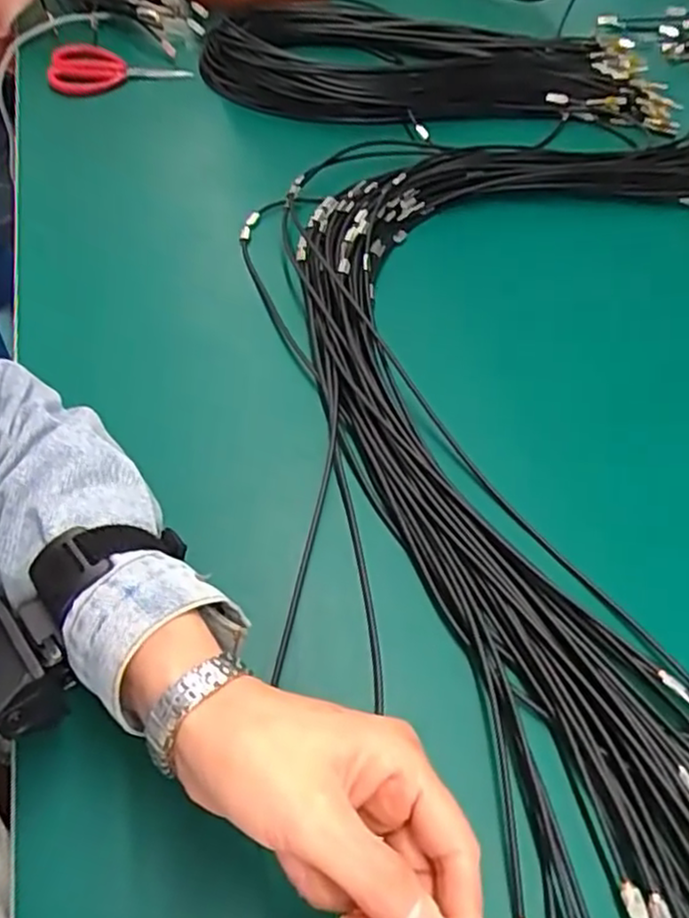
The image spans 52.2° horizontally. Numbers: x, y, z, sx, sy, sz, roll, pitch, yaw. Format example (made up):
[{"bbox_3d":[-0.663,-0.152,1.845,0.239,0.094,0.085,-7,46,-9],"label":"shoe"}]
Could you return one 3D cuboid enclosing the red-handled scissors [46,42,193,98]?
[{"bbox_3d":[-0.236,-0.402,0.730,0.135,0.022,0.074,6,54,2],"label":"red-handled scissors"}]

